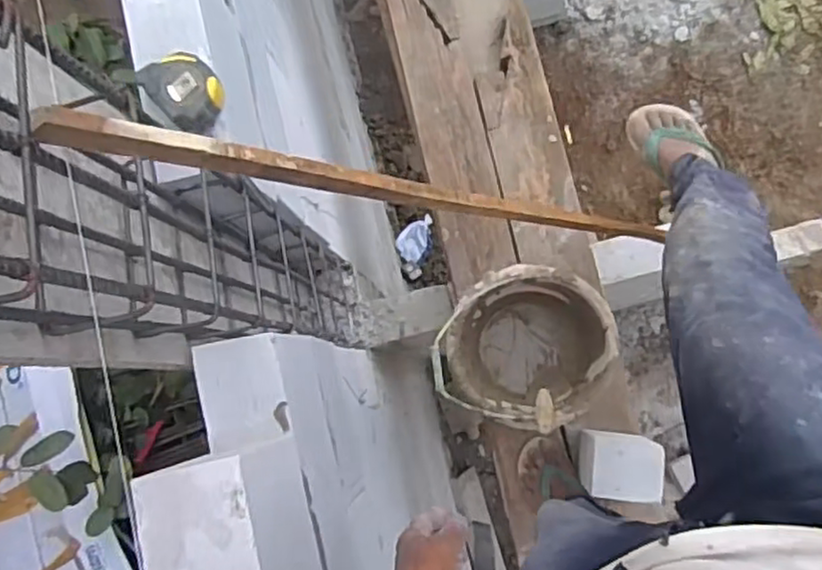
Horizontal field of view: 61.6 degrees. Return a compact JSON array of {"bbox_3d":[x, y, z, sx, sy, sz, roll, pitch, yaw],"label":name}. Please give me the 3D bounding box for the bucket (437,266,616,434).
[{"bbox_3d":[0.214,0.117,1.307,0.273,0.234,0.287,-1,83,5],"label":"bucket"}]

